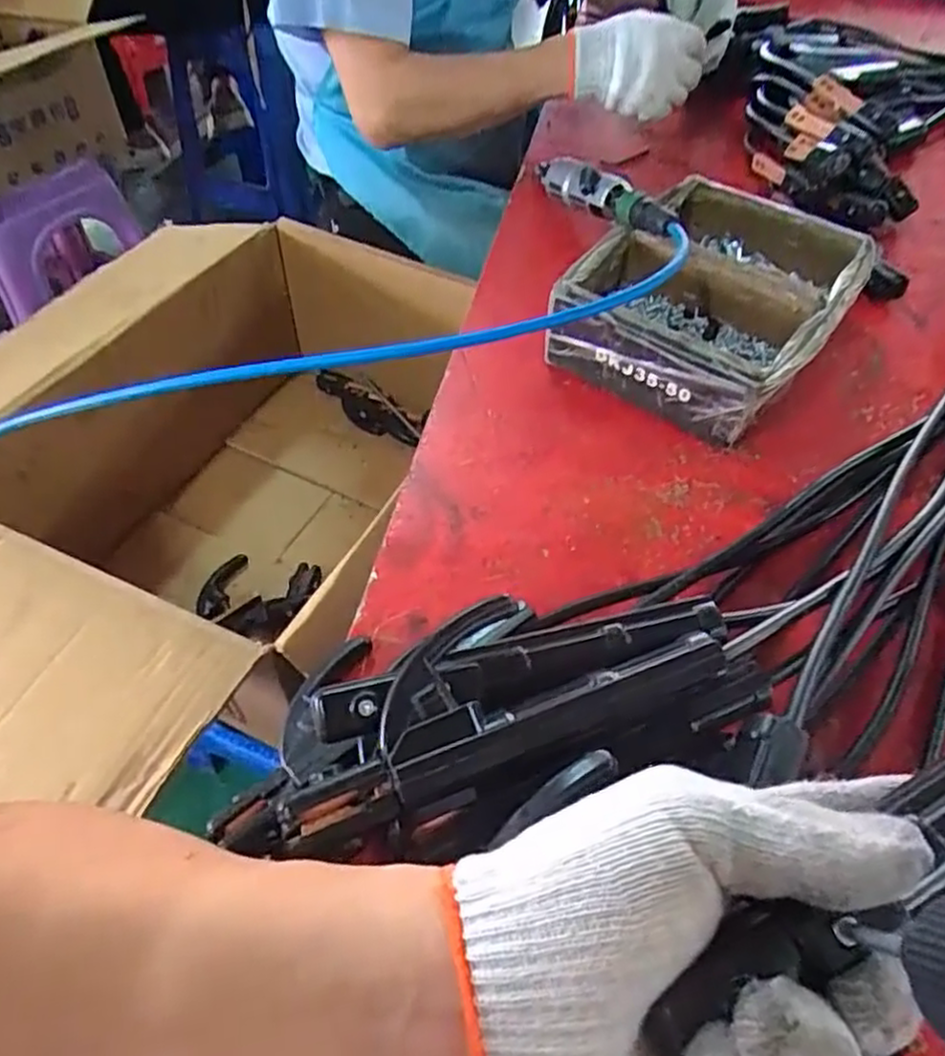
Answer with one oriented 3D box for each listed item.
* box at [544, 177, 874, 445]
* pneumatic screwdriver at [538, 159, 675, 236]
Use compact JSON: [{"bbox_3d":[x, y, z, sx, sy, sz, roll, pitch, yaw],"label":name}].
[{"bbox_3d":[0.199,-0.190,0.614,0.200,0.073,0.253,27,55,19],"label":"box"},{"bbox_3d":[0.119,-0.308,0.671,0.029,0.037,0.243,-15,38,-13],"label":"pneumatic screwdriver"}]

